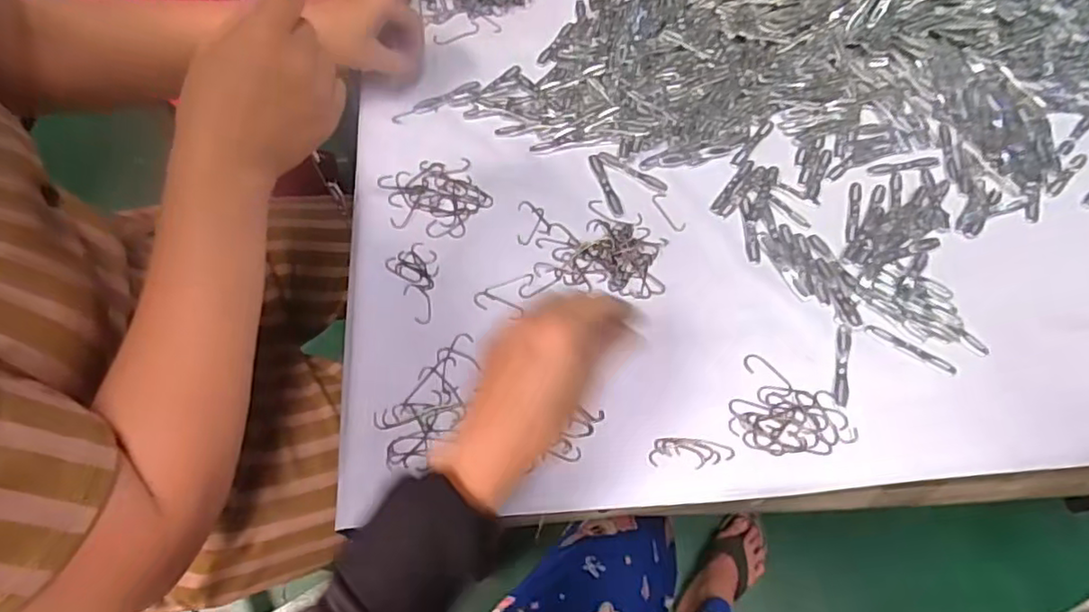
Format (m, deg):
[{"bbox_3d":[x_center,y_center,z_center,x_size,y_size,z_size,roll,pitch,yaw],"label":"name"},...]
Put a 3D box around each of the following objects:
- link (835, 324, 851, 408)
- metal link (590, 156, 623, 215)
[{"bbox_3d":[0.228,0.044,0.476,0.010,0.004,0.067,13,64,6],"label":"link"},{"bbox_3d":[0.054,-0.107,0.551,0.012,0.004,0.067,-17,65,-9],"label":"metal link"}]

